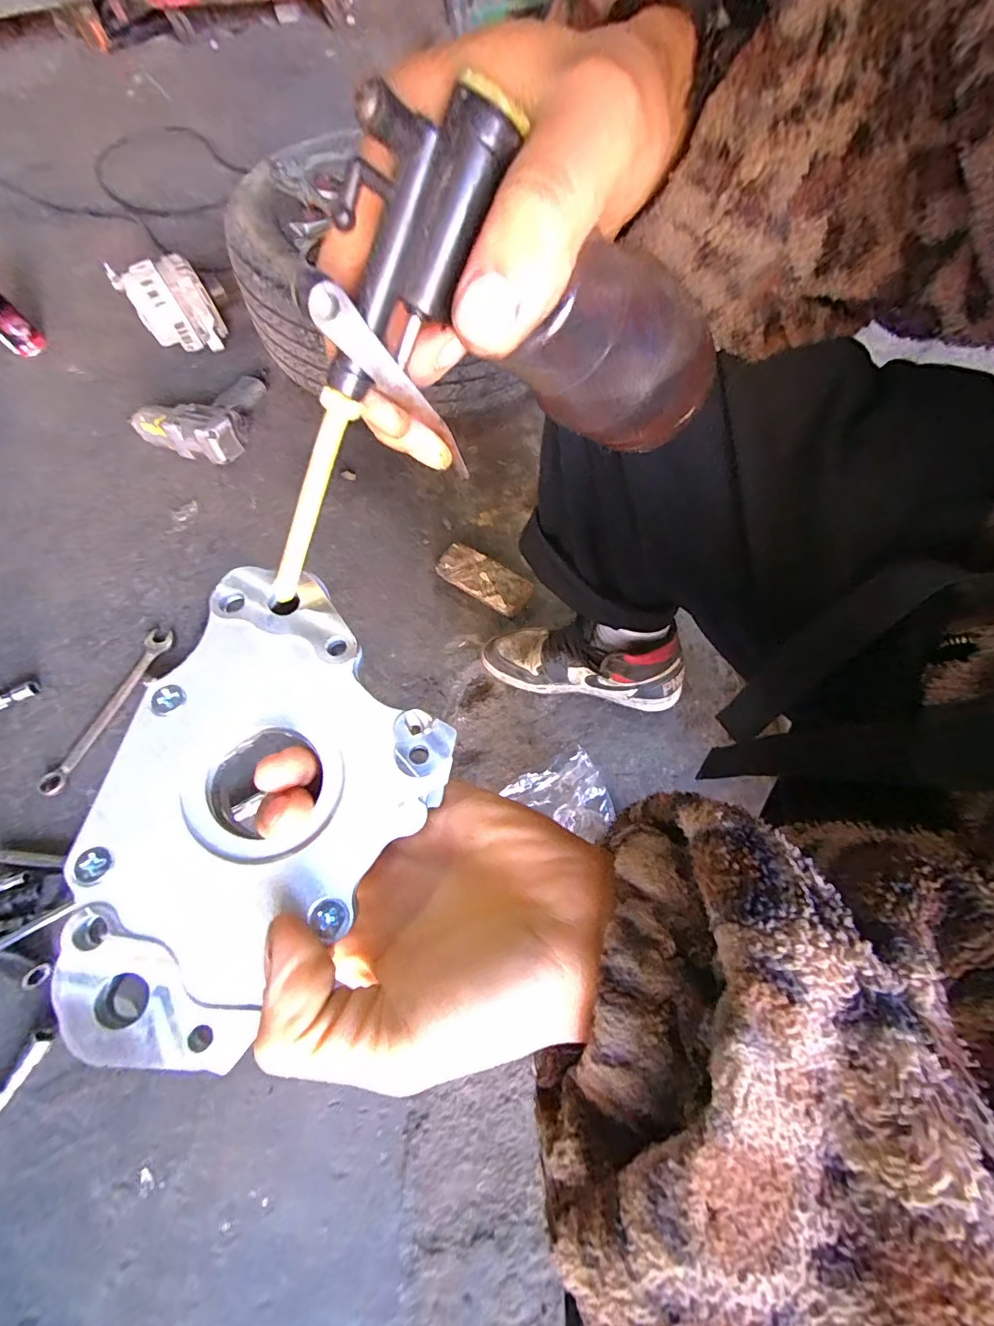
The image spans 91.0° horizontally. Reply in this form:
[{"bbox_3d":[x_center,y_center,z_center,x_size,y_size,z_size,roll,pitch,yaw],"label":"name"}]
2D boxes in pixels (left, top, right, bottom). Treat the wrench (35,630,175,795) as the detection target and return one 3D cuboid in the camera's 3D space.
[{"bbox_3d":[-0.531,0.060,0.673,0.039,0.019,0.248,18,69,11],"label":"wrench"}]

